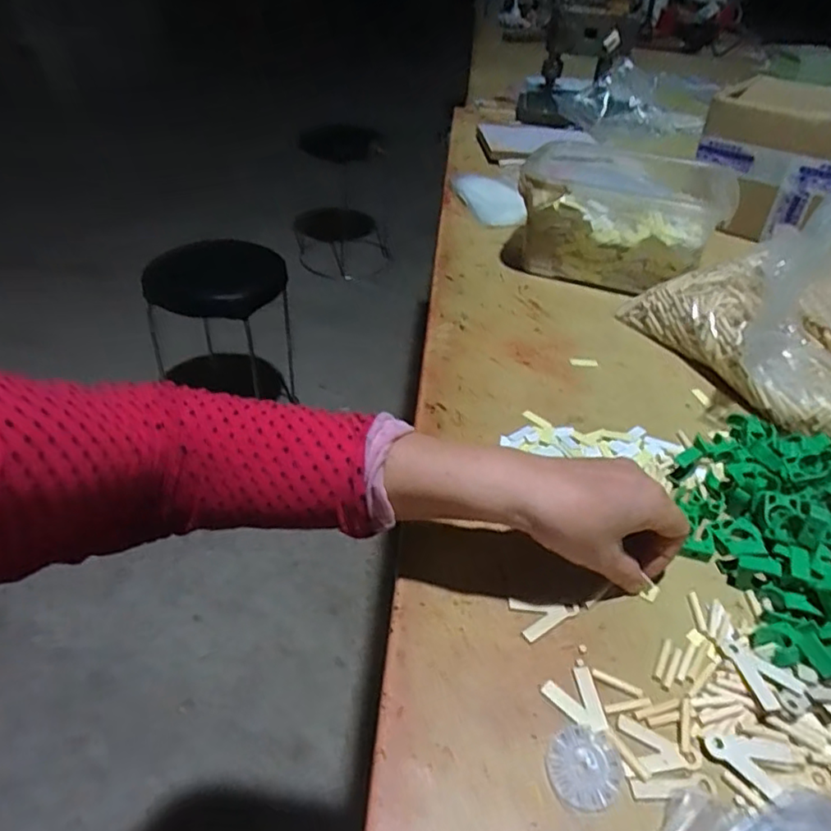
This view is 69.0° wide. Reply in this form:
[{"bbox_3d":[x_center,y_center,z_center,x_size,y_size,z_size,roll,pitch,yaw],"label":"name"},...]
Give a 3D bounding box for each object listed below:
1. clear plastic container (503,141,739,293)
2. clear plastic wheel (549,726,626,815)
[{"bbox_3d":[0.248,-0.247,0.759,0.242,0.133,0.165,17,41,14],"label":"clear plastic container"},{"bbox_3d":[0.090,0.186,0.319,0.040,0.006,0.038,3,40,-2],"label":"clear plastic wheel"}]

